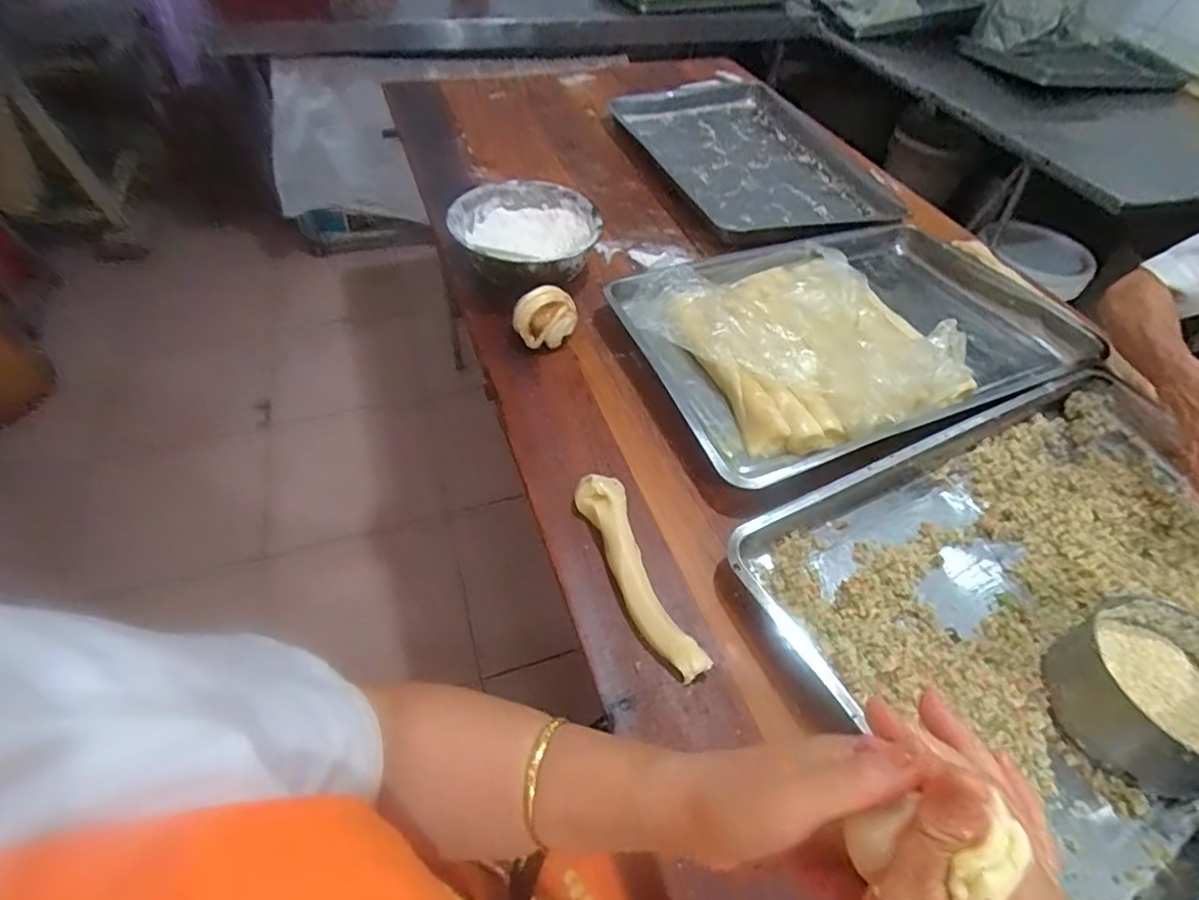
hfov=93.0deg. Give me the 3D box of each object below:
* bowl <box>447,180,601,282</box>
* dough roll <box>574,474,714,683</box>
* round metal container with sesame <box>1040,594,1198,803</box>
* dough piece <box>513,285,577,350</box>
[{"bbox_3d":[-0.113,-0.330,0.886,0.218,0.073,0.221,0,51,-5],"label":"bowl"},{"bbox_3d":[0.035,0.120,0.562,0.051,0.032,0.219,-14,53,-16],"label":"dough roll"},{"bbox_3d":[0.472,0.204,0.479,0.138,0.065,0.138,3,50,-3],"label":"round metal container with sesame"},{"bbox_3d":[-0.074,-0.182,0.788,0.085,0.062,0.077,4,50,-2],"label":"dough piece"}]

